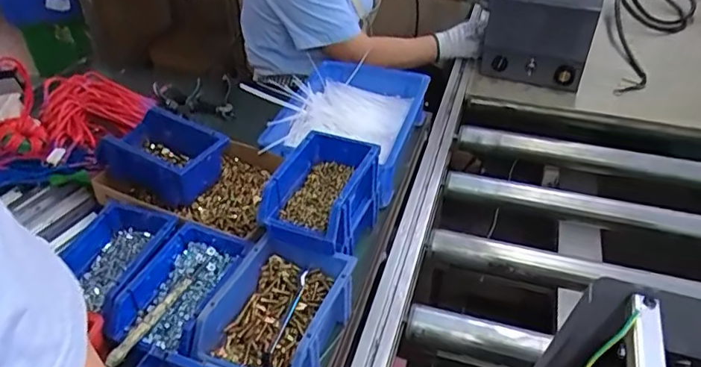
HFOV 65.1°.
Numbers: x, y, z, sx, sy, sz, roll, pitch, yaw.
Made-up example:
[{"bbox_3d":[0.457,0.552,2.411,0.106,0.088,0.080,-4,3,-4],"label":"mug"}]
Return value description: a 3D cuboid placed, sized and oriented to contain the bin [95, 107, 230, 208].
[{"bbox_3d":[-0.265,-0.040,0.770,0.172,0.072,0.104,18,41,21],"label":"bin"}]

